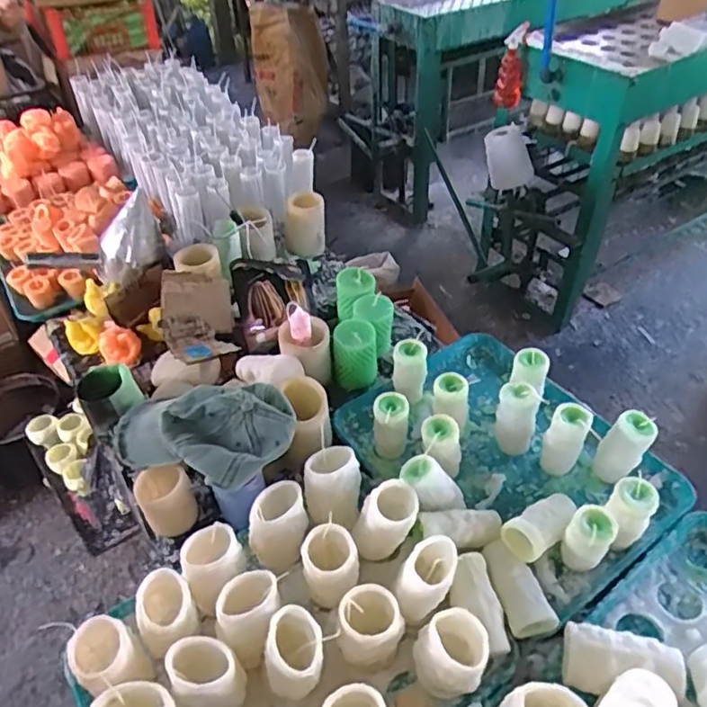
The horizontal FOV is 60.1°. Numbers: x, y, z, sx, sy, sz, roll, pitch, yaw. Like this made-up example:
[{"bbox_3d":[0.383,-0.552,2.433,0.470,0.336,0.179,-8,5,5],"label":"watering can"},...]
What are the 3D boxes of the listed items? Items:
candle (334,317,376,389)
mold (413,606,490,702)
[{"bbox_3d":[0.003,-0.001,1.014,0.068,0.104,0.062,-2,43,1],"label":"candle"},{"bbox_3d":[0.107,0.331,0.666,0.068,0.096,0.065,-2,43,1],"label":"mold"}]

